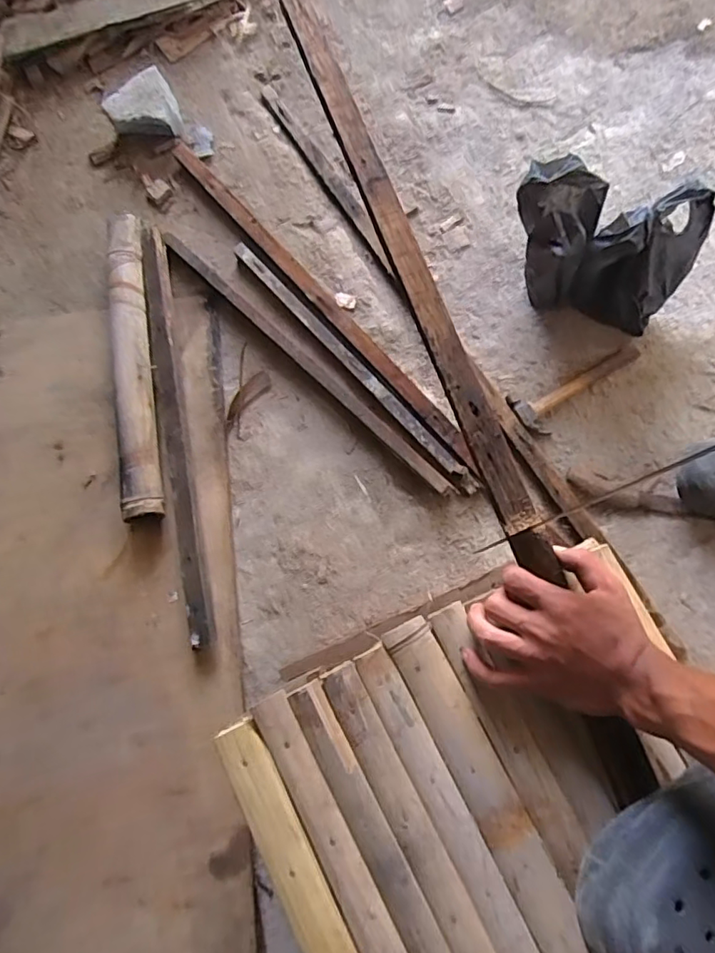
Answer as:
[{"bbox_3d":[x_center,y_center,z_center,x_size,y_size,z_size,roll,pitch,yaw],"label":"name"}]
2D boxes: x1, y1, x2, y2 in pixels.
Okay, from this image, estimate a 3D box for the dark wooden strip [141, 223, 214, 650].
[{"bbox_3d":[-0.303,-0.090,0.936,0.046,0.039,0.735,-10,76,-2],"label":"dark wooden strip"}]

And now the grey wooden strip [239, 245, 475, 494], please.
[{"bbox_3d":[-0.013,-0.200,0.961,0.036,0.030,0.598,-42,80,-7],"label":"grey wooden strip"}]

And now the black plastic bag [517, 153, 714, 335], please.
[{"bbox_3d":[0.397,-0.367,0.916,0.286,0.227,0.125,12,78,7],"label":"black plastic bag"}]

